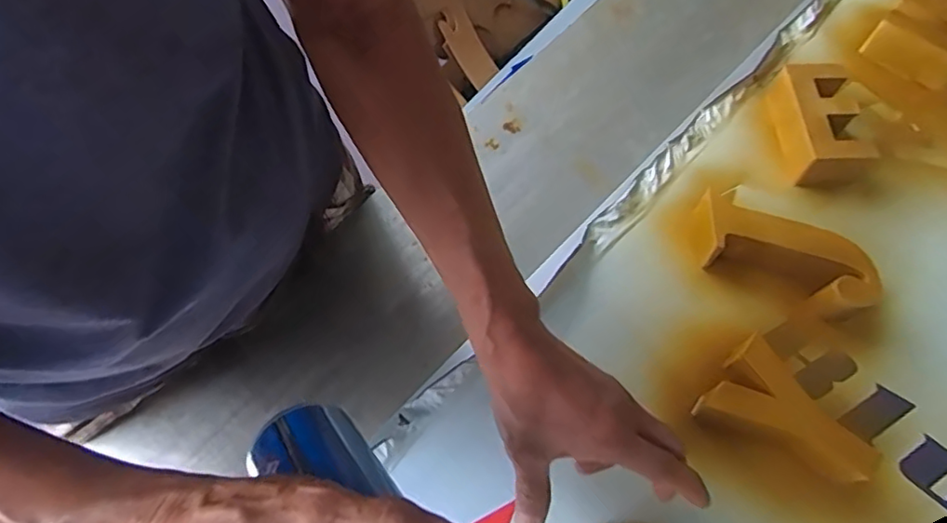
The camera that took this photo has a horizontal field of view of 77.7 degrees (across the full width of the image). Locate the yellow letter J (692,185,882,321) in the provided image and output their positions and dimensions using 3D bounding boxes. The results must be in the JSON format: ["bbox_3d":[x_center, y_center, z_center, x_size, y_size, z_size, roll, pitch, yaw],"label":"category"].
[{"bbox_3d":[0.254,-0.006,0.494,0.149,0.046,0.061,32,70,15],"label":"yellow letter J"}]

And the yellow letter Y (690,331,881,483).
[{"bbox_3d":[0.235,0.111,0.438,0.114,0.040,0.070,32,70,15],"label":"yellow letter Y"}]

